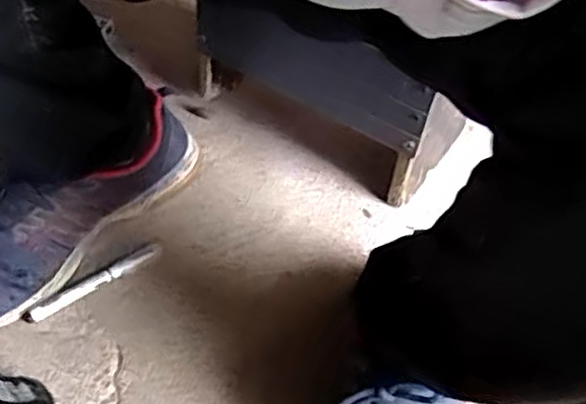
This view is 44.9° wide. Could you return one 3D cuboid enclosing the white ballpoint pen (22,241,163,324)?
[{"bbox_3d":[-0.179,0.072,0.637,0.129,0.010,0.016,-30,61,-24],"label":"white ballpoint pen"}]

